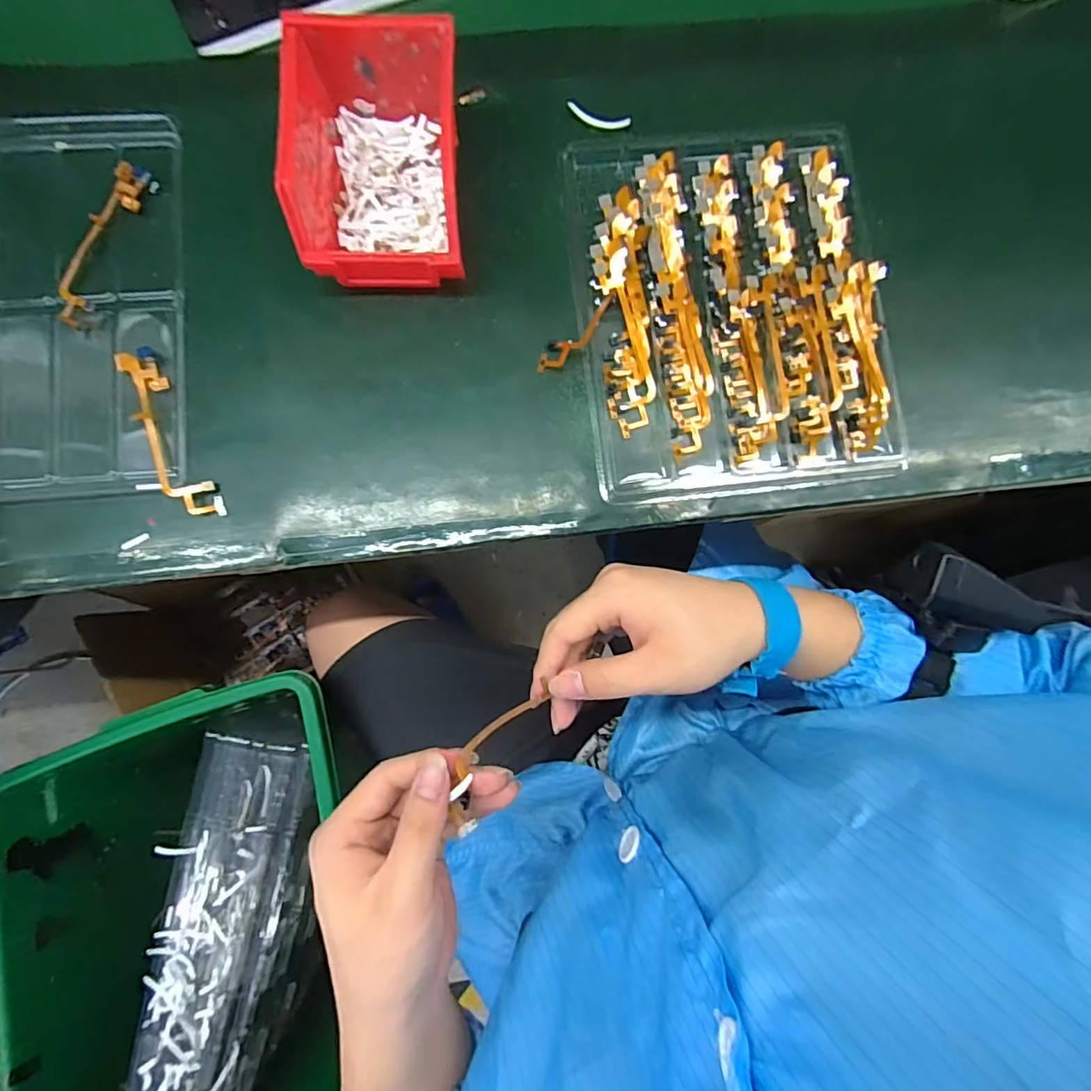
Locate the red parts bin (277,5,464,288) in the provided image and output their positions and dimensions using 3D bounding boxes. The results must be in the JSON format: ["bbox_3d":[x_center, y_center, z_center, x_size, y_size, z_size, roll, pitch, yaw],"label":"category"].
[{"bbox_3d":[-0.110,-0.254,0.355,0.101,0.076,0.142,0,82,-3],"label":"red parts bin"}]

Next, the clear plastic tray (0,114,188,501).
[{"bbox_3d":[-0.370,-0.173,0.366,0.222,0.008,0.284,-5,82,-3],"label":"clear plastic tray"}]

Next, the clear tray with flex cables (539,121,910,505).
[{"bbox_3d":[0.131,-0.178,0.384,0.223,0.016,0.271,-7,82,-4],"label":"clear tray with flex cables"}]

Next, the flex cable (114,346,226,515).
[{"bbox_3d":[-0.256,-0.077,0.356,0.027,0.010,0.130,-26,84,-6],"label":"flex cable"}]

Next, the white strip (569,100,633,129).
[{"bbox_3d":[0.040,-0.322,0.396,0.048,0.006,0.008,16,81,0],"label":"white strip"}]

